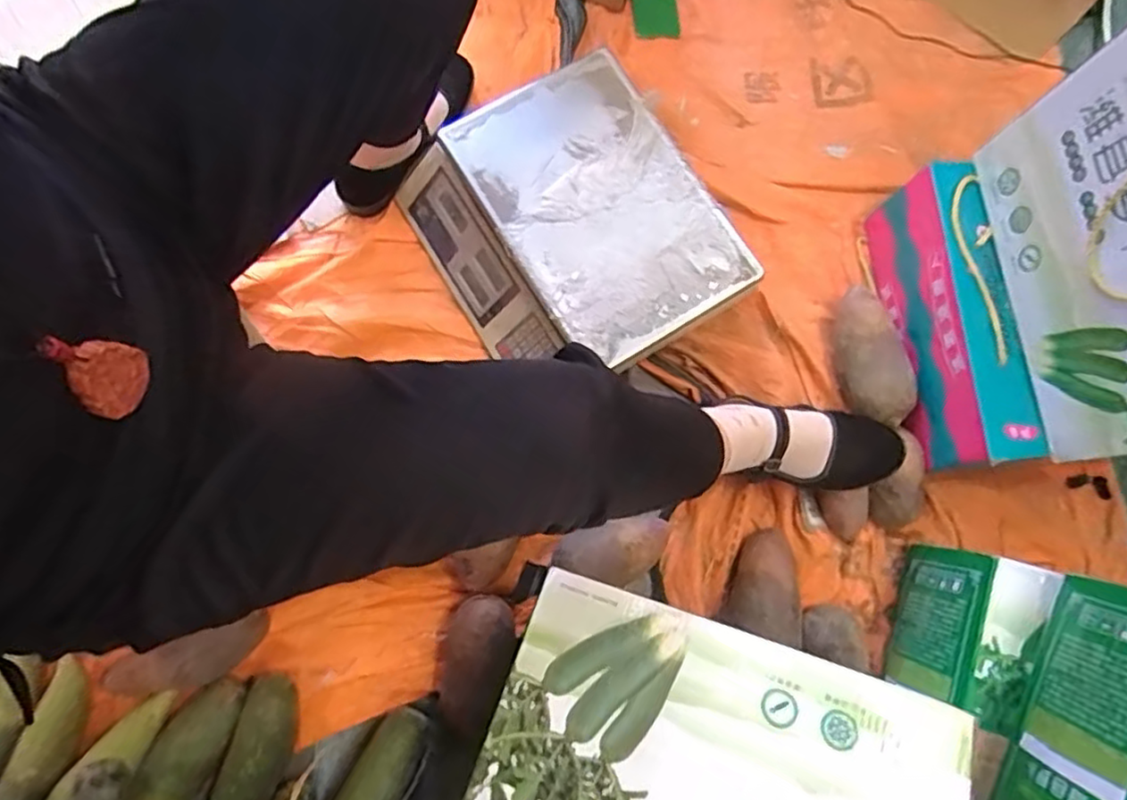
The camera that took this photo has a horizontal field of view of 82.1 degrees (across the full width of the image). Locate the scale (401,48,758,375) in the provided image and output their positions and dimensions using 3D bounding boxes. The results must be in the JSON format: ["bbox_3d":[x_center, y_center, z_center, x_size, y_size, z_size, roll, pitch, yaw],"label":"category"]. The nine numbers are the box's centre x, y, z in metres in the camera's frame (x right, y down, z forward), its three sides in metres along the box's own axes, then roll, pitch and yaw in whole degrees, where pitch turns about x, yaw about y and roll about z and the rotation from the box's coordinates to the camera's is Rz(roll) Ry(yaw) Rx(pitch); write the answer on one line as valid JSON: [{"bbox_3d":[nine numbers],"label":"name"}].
[{"bbox_3d":[0.007,-0.192,0.763,0.292,0.109,0.338,-32,79,-9],"label":"scale"}]

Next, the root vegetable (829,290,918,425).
[{"bbox_3d":[0.363,-0.049,0.763,0.071,0.061,0.161,-5,76,-3],"label":"root vegetable"}]

